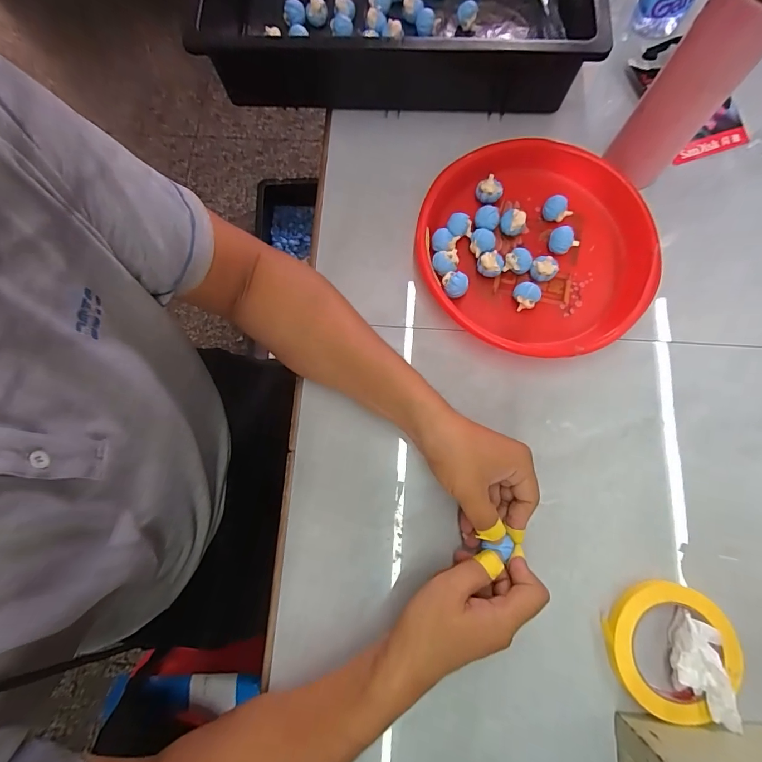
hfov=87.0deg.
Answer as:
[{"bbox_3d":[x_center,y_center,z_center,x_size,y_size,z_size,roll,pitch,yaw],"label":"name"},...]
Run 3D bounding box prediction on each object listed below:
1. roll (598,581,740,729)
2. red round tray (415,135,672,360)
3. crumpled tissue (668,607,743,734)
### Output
[{"bbox_3d":[0.260,0.240,0.360,0.107,0.021,0.105,0,77,1],"label":"roll"},{"bbox_3d":[0.173,-0.148,0.449,0.246,0.039,0.246,0,77,1],"label":"red round tray"},{"bbox_3d":[0.278,0.253,0.354,0.044,0.021,0.087,-5,77,0],"label":"crumpled tissue"}]

